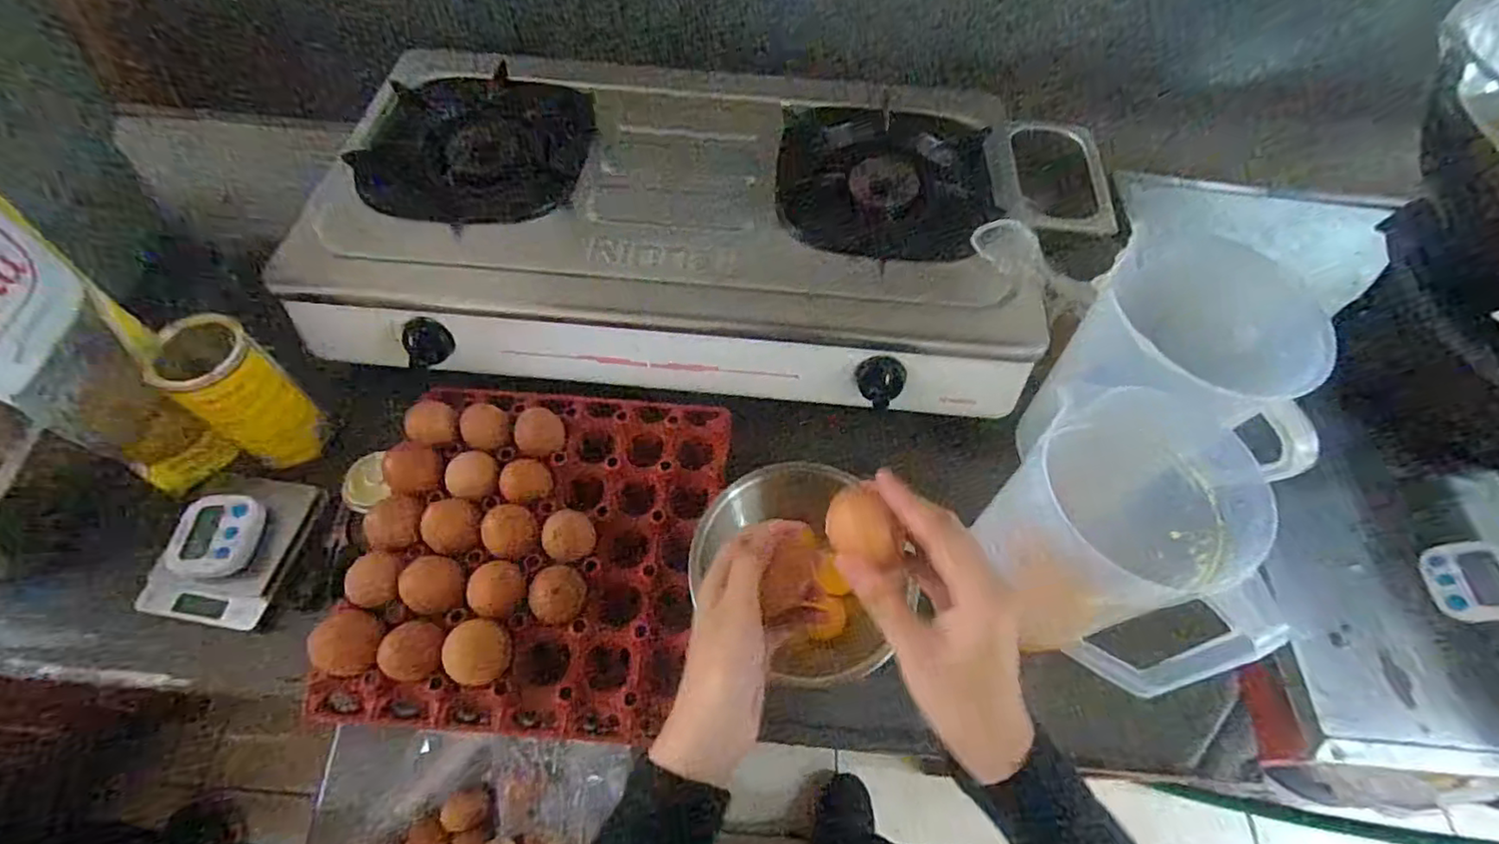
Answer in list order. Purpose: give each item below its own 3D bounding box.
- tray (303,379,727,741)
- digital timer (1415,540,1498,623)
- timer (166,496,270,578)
[{"bbox_3d":[-0.169,0.098,0.515,0.268,0.047,0.277,4,60,0],"label":"tray"},{"bbox_3d":[0.639,0.139,0.555,0.017,0.061,0.068,20,52,-34],"label":"digital timer"},{"bbox_3d":[-0.442,0.093,0.520,0.067,0.018,0.064,-1,60,-3],"label":"timer"}]

